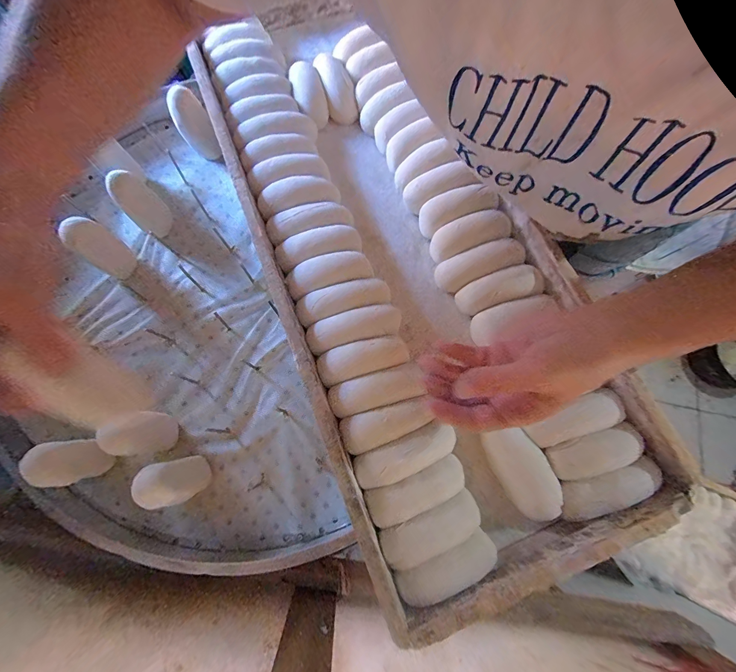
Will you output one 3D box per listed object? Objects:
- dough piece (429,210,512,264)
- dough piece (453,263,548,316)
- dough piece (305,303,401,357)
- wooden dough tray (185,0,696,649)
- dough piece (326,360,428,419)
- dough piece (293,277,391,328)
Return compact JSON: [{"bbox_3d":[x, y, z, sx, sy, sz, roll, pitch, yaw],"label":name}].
[{"bbox_3d":[0.119,-0.116,0.374,0.092,0.029,0.035,-21,76,7],"label":"dough piece"},{"bbox_3d":[0.143,-0.051,0.352,0.089,0.023,0.034,-20,76,9],"label":"dough piece"},{"bbox_3d":[-0.015,-0.006,0.351,0.100,0.037,0.035,-16,76,-6],"label":"dough piece"},{"bbox_3d":[0.032,-0.100,0.369,0.289,0.058,0.664,-21,77,-7],"label":"wooden dough tray"},{"bbox_3d":[0.006,0.057,0.332,0.092,0.041,0.033,-15,76,-5],"label":"dough piece"},{"bbox_3d":[-0.027,-0.036,0.359,0.101,0.038,0.031,-18,76,-6],"label":"dough piece"}]

